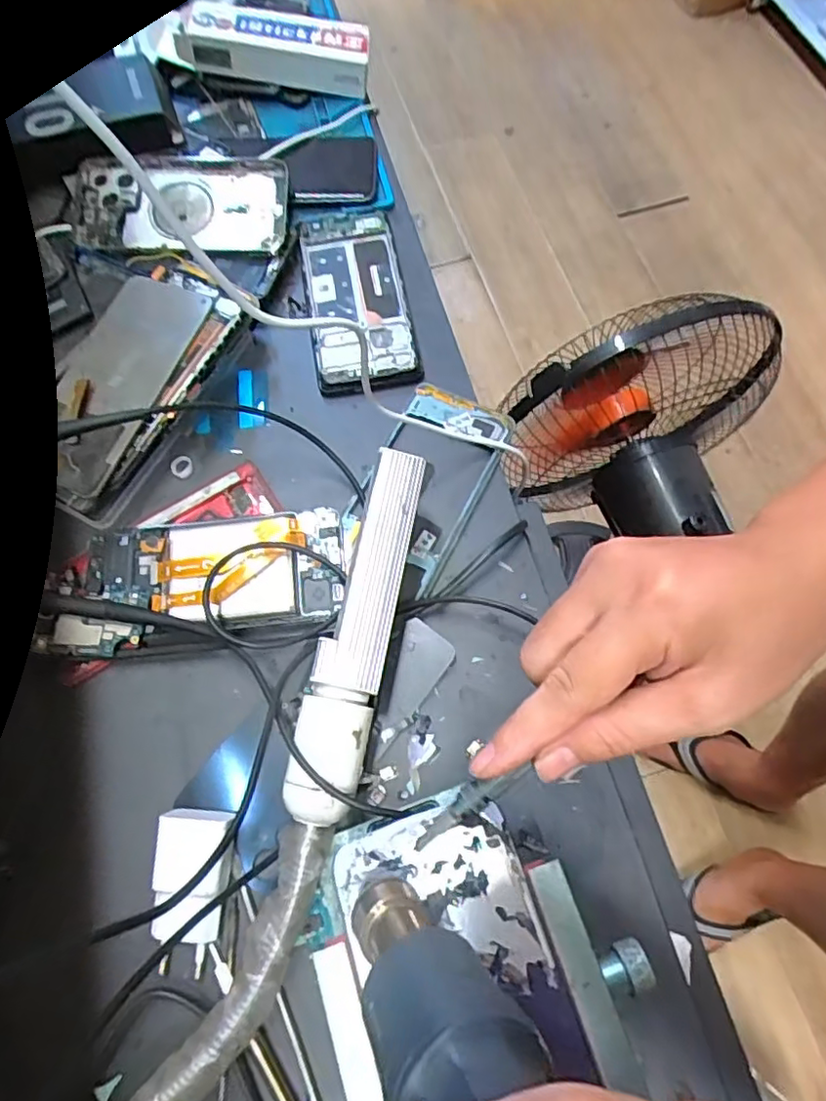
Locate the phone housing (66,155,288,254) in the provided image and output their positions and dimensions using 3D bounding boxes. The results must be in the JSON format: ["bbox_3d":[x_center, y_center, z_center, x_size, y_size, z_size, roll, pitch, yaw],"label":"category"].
[{"bbox_3d":[-0.180,-0.270,0.485,0.163,0.014,0.085,-1,81,0],"label":"phone housing"}]

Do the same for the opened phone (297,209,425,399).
[{"bbox_3d":[-0.043,-0.190,0.465,0.072,0.007,0.166,-10,68,-2],"label":"opened phone"}]

